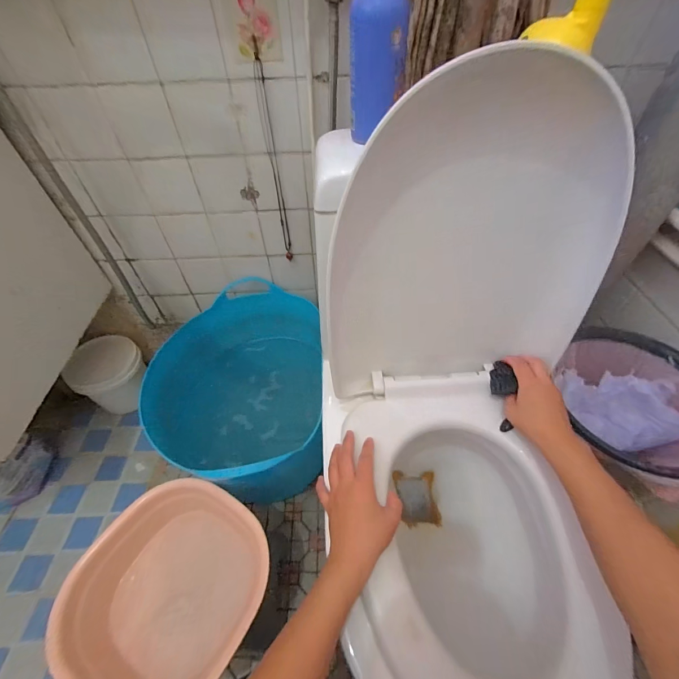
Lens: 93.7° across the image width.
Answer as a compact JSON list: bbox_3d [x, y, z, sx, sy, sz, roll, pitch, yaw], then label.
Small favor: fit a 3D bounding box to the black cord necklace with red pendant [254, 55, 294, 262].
[{"bbox_3d":[-0.124,-0.316,0.629,0.012,0.355,0.017,-32,56,-24],"label":"black cord necklace with red pendant"}]

